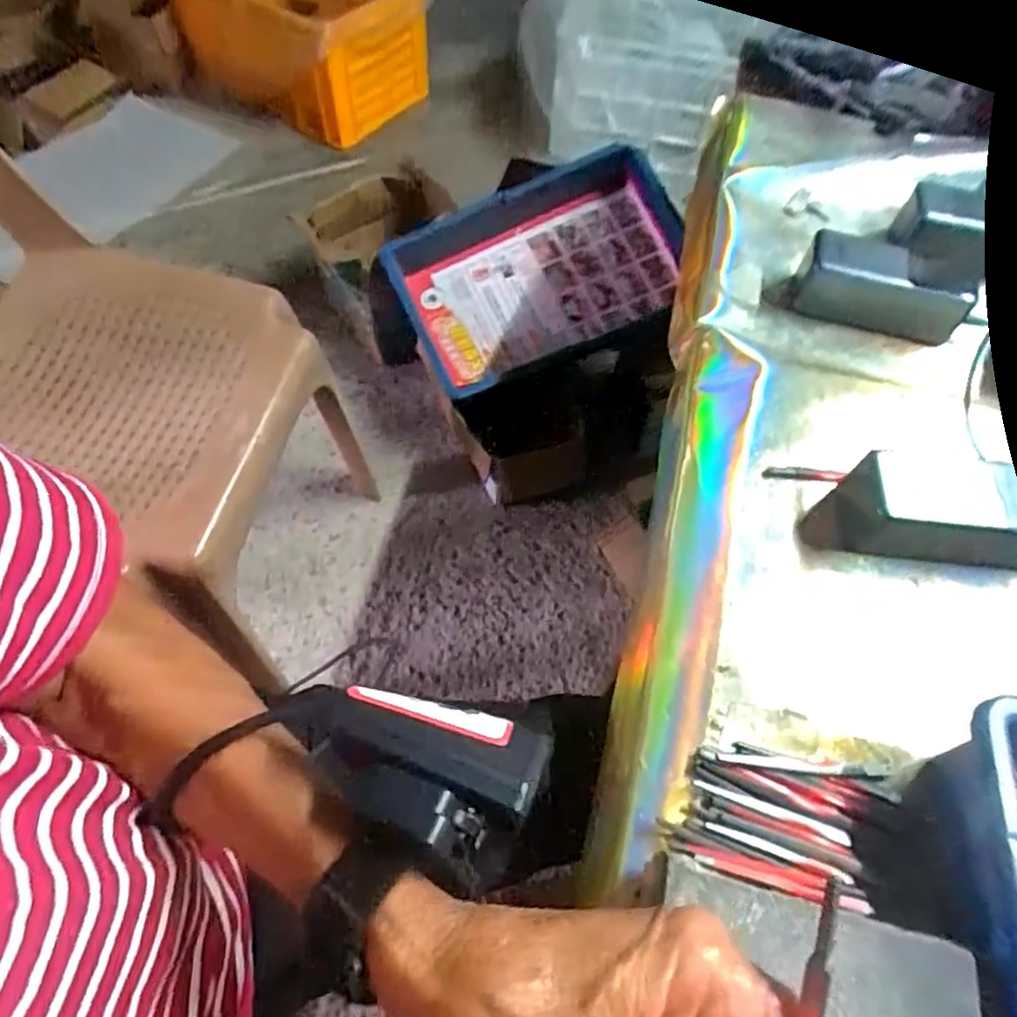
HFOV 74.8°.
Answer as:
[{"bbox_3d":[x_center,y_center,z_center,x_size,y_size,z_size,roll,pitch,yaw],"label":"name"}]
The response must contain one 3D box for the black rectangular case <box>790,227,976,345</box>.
[{"bbox_3d":[0.307,-0.184,0.551,0.129,0.051,0.050,14,60,6],"label":"black rectangular case"}]

